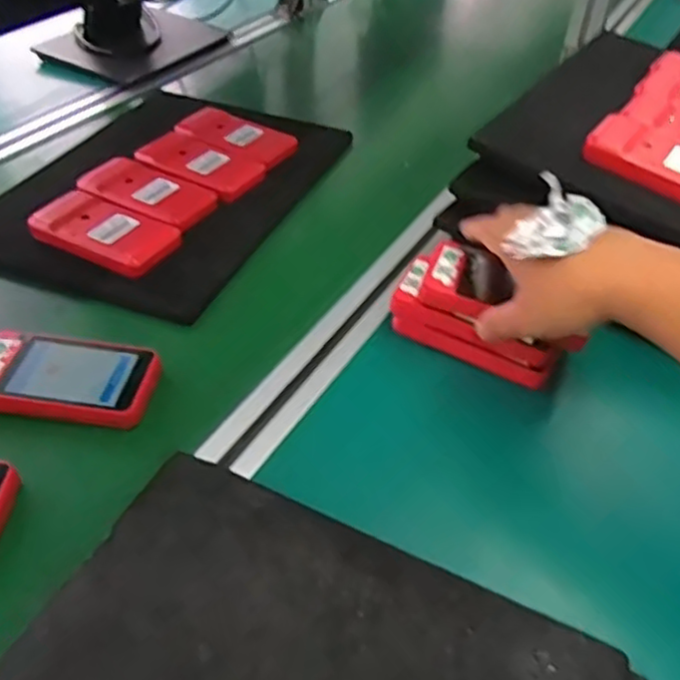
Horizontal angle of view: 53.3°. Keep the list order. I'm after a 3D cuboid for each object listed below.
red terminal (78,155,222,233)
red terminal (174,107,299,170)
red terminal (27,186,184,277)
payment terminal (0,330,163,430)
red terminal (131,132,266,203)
[{"bbox_3d":[-0.177,-0.136,0.626,0.131,0.013,0.067,23,47,19],"label":"red terminal"},{"bbox_3d":[-0.109,-0.212,0.712,0.132,0.019,0.063,25,48,21],"label":"red terminal"},{"bbox_3d":[-0.201,-0.091,0.582,0.128,0.017,0.067,24,47,21],"label":"red terminal"},{"bbox_3d":[-0.188,0.026,0.463,0.119,0.016,0.064,7,43,4],"label":"payment terminal"},{"bbox_3d":[-0.138,-0.171,0.671,0.132,0.015,0.067,25,47,21],"label":"red terminal"}]

